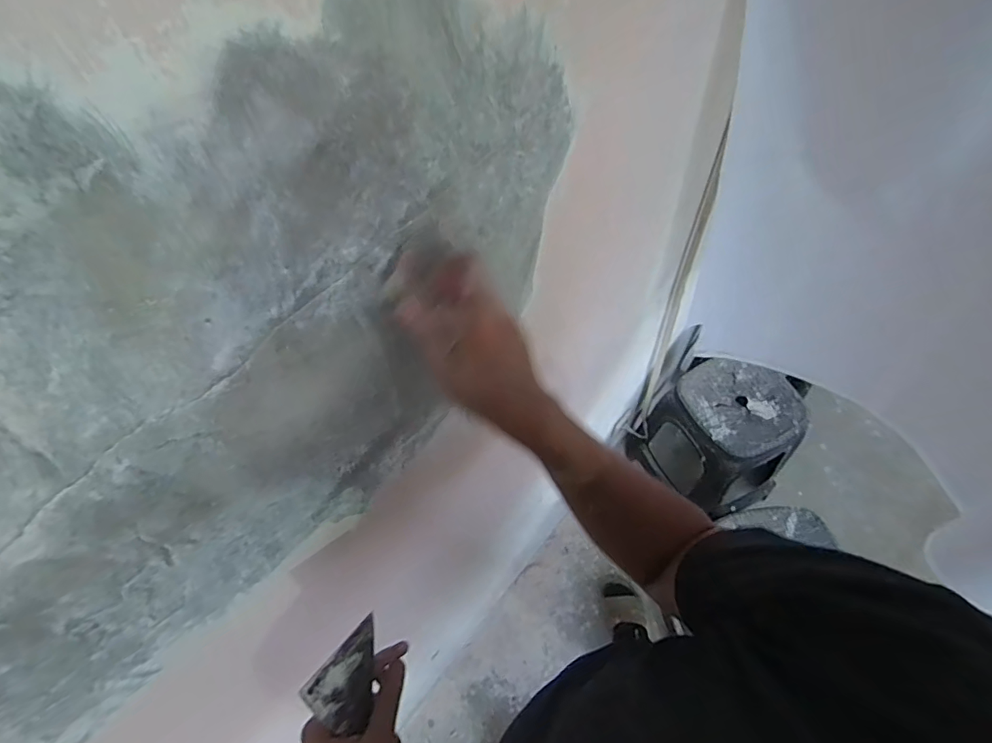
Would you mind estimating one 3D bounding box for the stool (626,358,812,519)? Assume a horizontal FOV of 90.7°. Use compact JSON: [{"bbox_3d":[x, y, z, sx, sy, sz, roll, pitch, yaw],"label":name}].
[{"bbox_3d":[0.655,0.213,1.453,0.325,0.460,0.319,-25,58,-11],"label":"stool"}]

